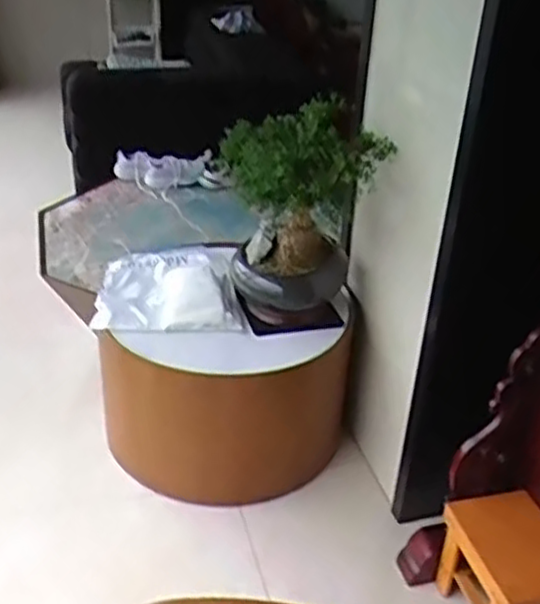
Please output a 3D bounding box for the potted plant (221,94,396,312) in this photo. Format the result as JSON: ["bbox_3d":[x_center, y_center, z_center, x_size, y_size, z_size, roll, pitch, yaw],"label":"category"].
[{"bbox_3d":[0.063,-0.221,1.790,0.349,0.535,0.255,3,31,-1],"label":"potted plant"}]

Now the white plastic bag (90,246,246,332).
[{"bbox_3d":[-0.271,-0.039,1.967,0.364,0.089,0.298,0,31,-7],"label":"white plastic bag"}]

